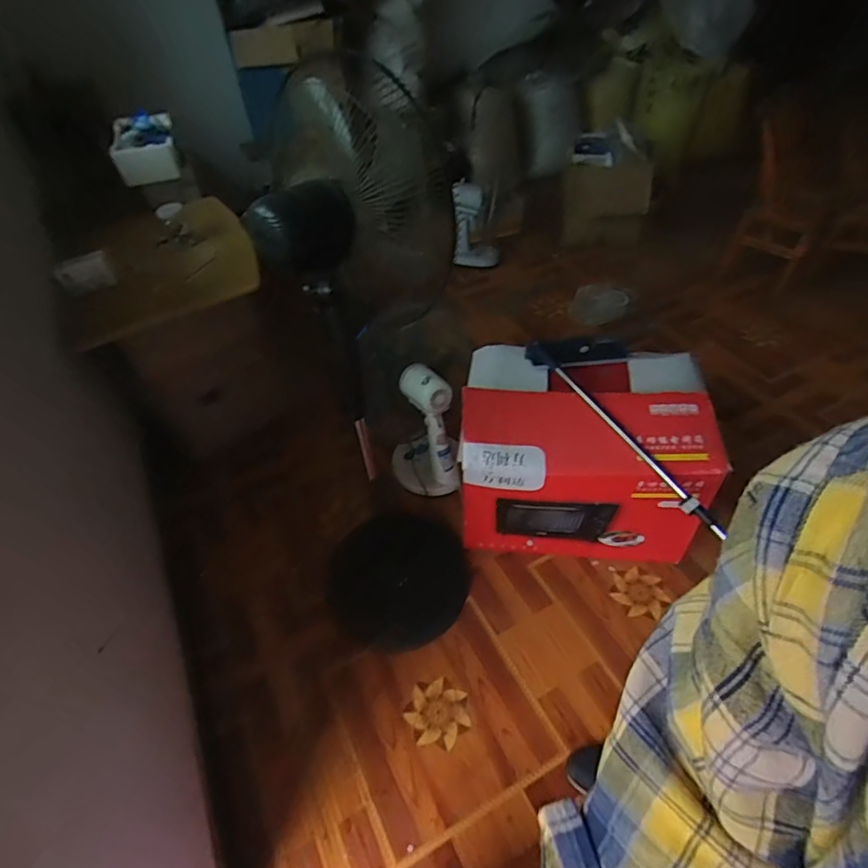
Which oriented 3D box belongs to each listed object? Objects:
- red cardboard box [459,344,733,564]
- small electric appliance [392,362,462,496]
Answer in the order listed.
[{"bbox_3d":[0.369,0.055,1.413,0.594,0.451,0.419,0,46,2],"label":"red cardboard box"},{"bbox_3d":[-0.029,-0.012,1.530,0.203,0.388,0.203,-2,48,-1],"label":"small electric appliance"}]

